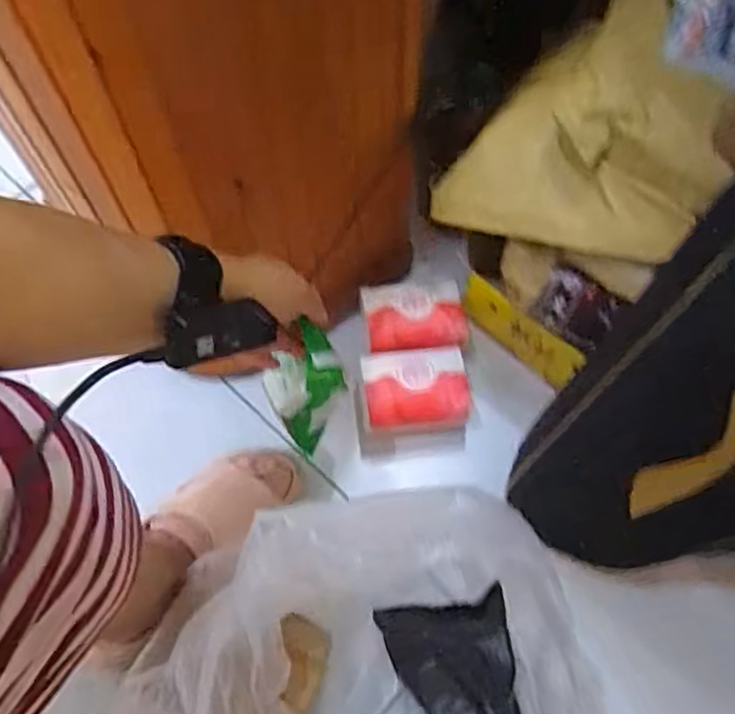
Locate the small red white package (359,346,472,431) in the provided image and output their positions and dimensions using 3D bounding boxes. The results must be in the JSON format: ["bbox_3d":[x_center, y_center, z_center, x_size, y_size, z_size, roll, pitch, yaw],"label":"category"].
[{"bbox_3d":[0.054,0.036,0.780,0.117,0.055,0.085,-3,76,3],"label":"small red white package"}]

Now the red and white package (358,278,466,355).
[{"bbox_3d":[0.056,-0.047,0.827,0.119,0.039,0.079,-2,89,-1],"label":"red and white package"}]

